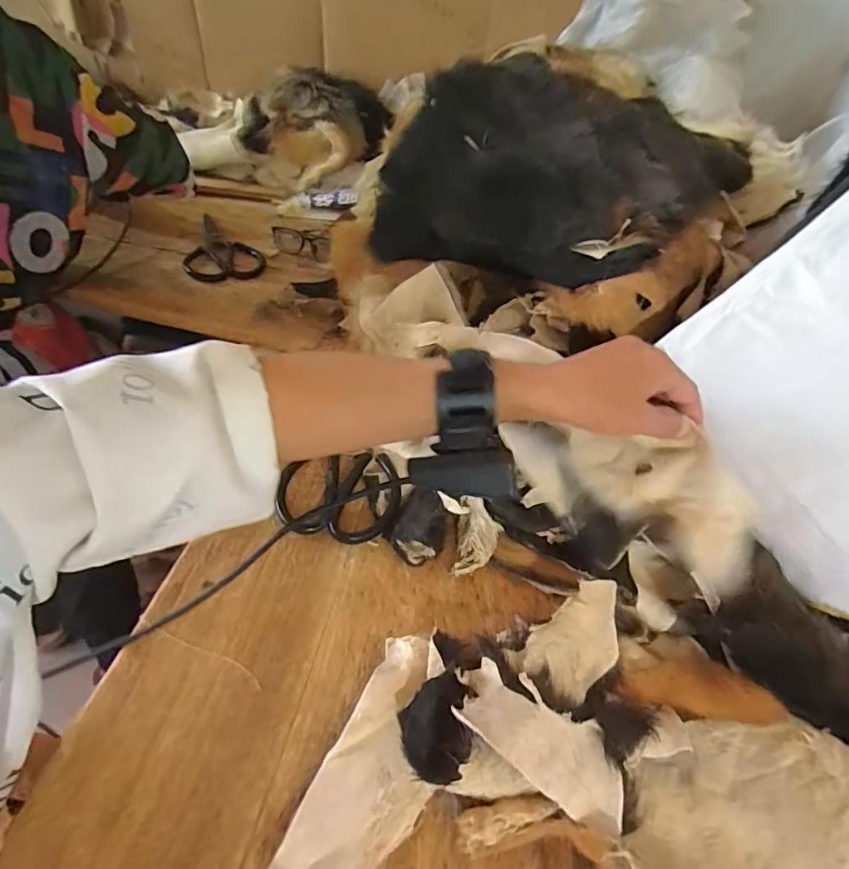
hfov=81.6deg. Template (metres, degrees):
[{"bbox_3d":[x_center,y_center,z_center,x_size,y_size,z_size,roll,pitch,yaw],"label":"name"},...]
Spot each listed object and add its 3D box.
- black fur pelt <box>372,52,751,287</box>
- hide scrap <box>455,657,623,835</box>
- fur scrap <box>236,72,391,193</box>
[{"bbox_3d":[0.149,-0.288,0.556,0.370,0.171,0.246,19,47,11],"label":"black fur pelt"},{"bbox_3d":[0.074,0.190,0.310,0.115,0.017,0.050,29,50,19],"label":"hide scrap"},{"bbox_3d":[-0.218,-0.629,1.016,0.301,0.142,0.256,-3,47,-10],"label":"fur scrap"}]

